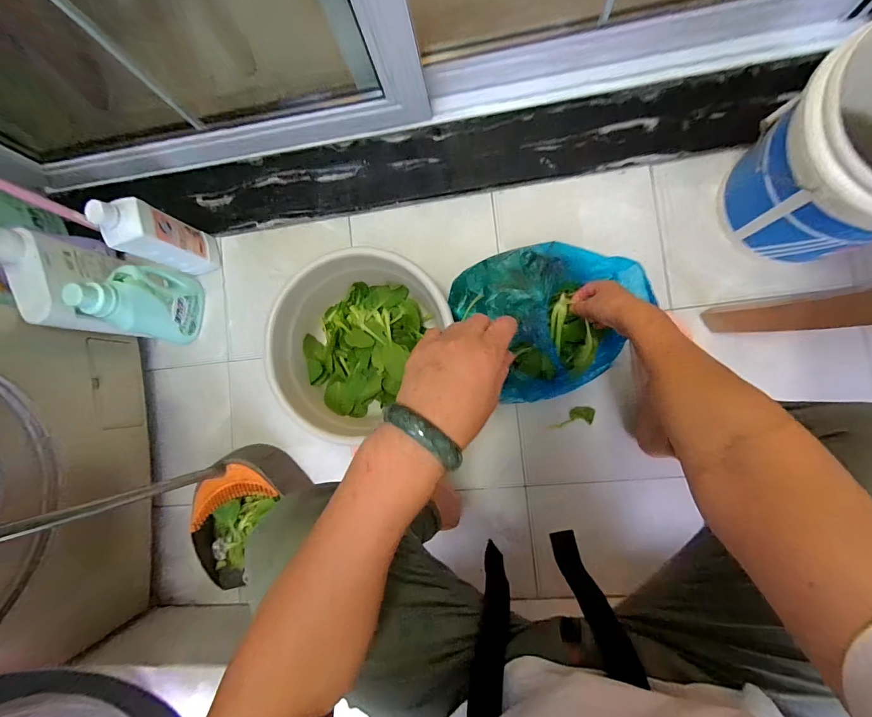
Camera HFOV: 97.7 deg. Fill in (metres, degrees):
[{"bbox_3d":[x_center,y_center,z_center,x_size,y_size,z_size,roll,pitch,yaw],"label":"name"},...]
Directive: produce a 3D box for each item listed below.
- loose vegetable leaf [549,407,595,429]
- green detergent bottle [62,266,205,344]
[{"bbox_3d":[0.250,0.108,0.701,0.080,0.008,0.035,-8,88,9],"label":"loose vegetable leaf"},{"bbox_3d":[-0.554,-0.106,0.724,0.068,0.238,0.141,12,91,9],"label":"green detergent bottle"}]

